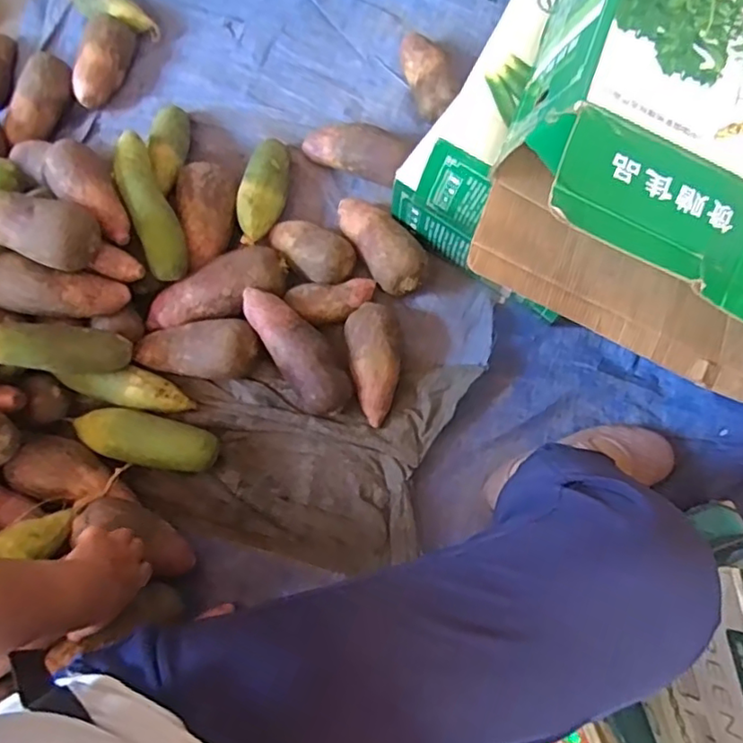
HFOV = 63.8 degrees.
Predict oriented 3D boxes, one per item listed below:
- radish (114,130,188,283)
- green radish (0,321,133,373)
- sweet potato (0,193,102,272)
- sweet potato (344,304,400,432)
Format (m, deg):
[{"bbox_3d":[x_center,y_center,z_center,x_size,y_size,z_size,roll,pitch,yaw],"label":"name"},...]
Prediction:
[{"bbox_3d":[-0.299,-0.224,0.805,0.055,0.049,0.212,-19,90,-5],"label":"radish"},{"bbox_3d":[-0.399,-0.030,0.717,0.207,0.045,0.052,4,68,-37],"label":"green radish"},{"bbox_3d":[-0.405,-0.169,0.694,0.160,0.054,0.072,15,72,-14],"label":"sweet potato"},{"bbox_3d":[0.008,-0.014,0.774,0.067,0.052,0.152,-11,73,-2],"label":"sweet potato"}]

